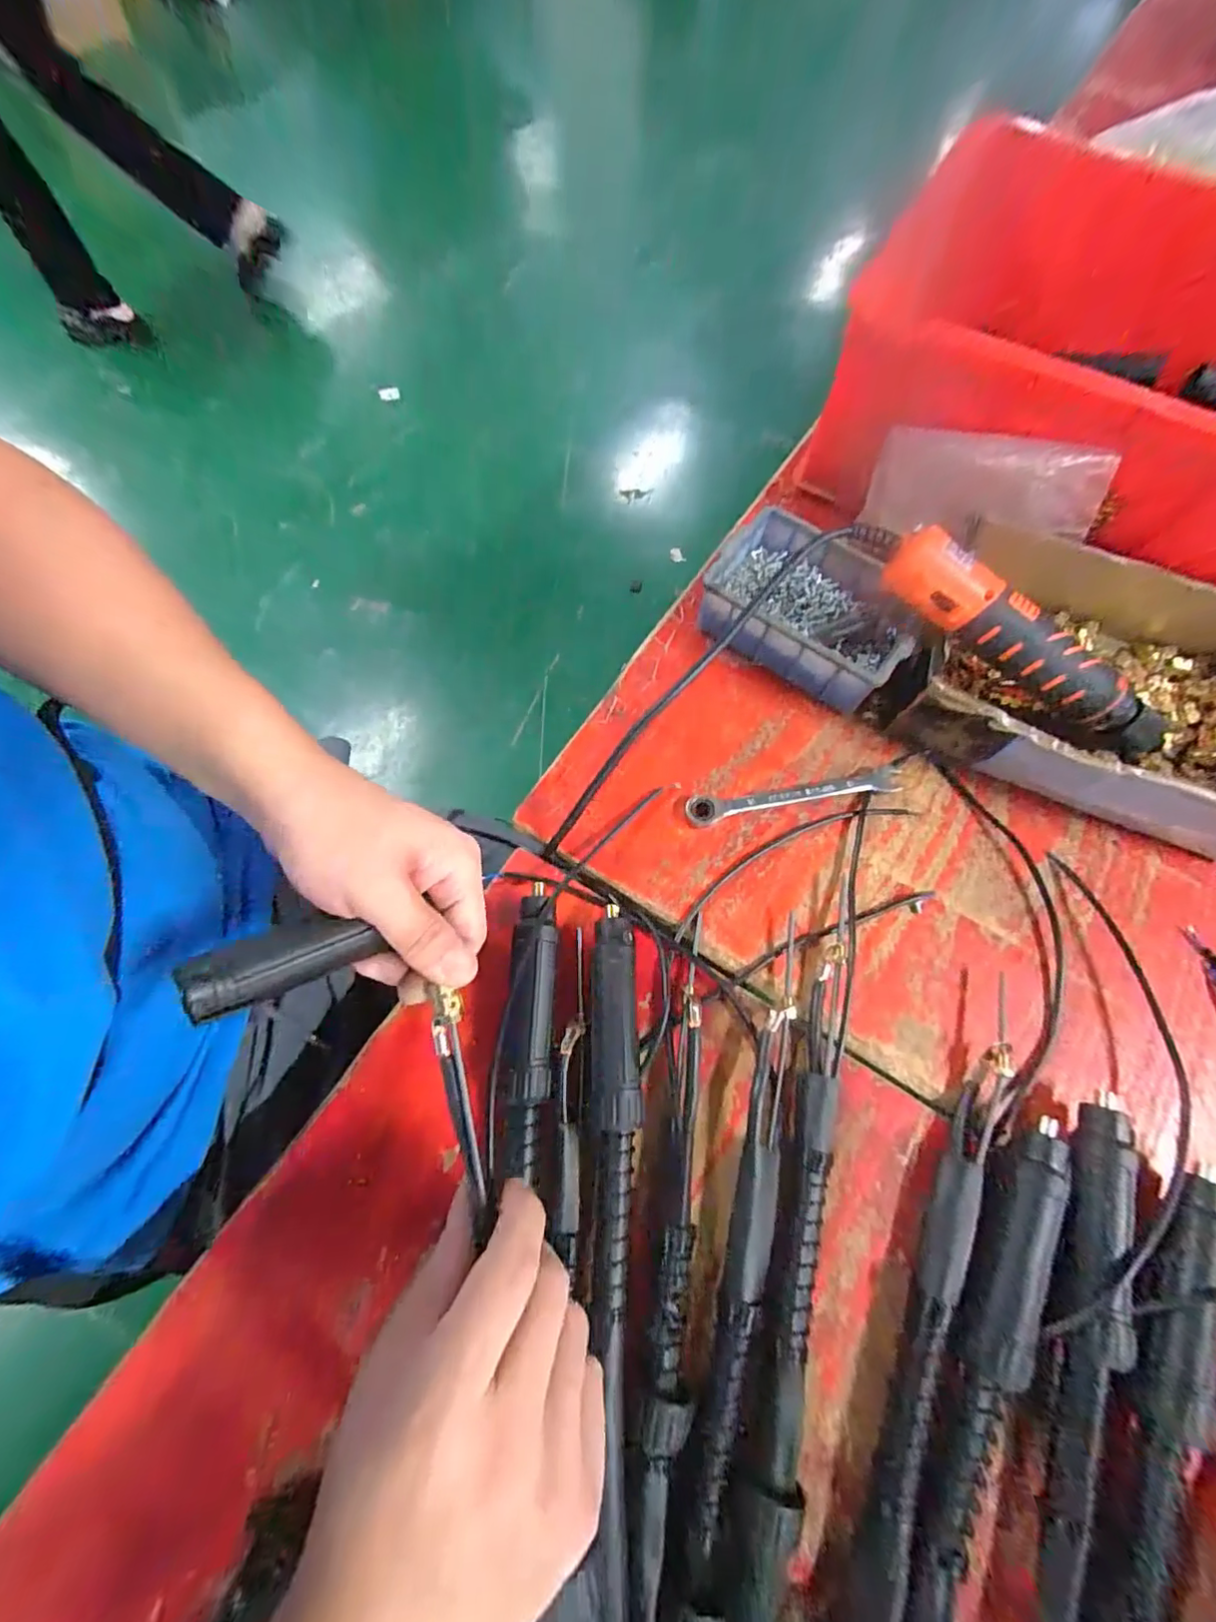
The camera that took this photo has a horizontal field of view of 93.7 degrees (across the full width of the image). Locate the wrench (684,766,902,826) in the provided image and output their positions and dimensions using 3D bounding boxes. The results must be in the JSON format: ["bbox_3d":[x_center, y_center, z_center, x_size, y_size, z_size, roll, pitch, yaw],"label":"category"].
[{"bbox_3d":[0.130,-0.011,0.395,0.152,0.010,0.019,-9,69,-5],"label":"wrench"}]

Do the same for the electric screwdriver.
[{"bbox_3d":[0.283,-0.104,0.376,0.235,0.041,0.039,31,69,-10],"label":"electric screwdriver"}]

